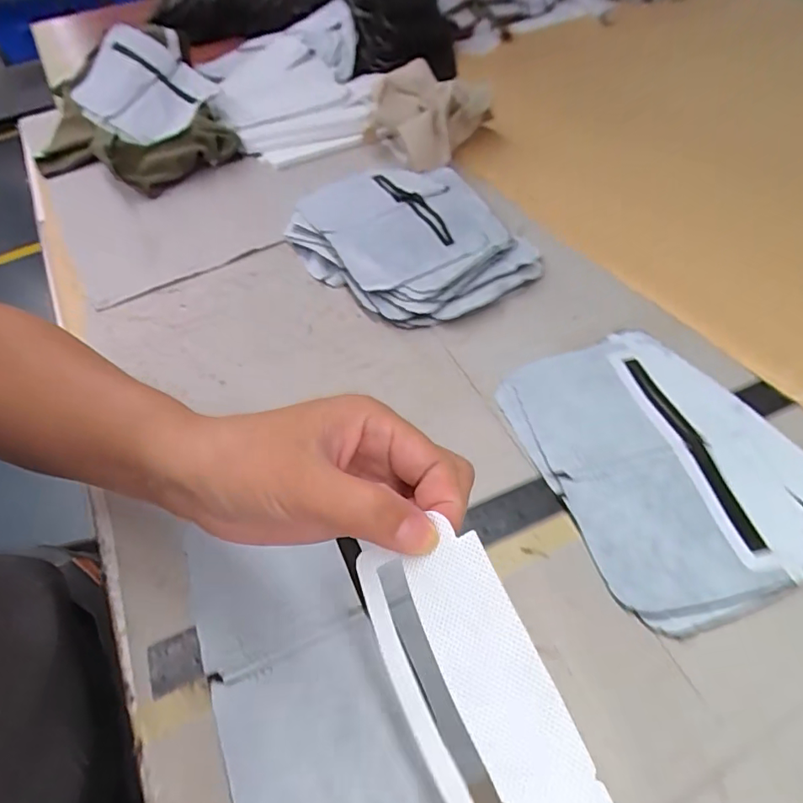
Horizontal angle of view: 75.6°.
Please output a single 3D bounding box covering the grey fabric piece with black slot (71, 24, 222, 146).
[{"bbox_3d":[-0.369,-0.440,0.731,0.153,0.106,0.198,-34,55,-21],"label":"grey fabric piece with black slot"}]

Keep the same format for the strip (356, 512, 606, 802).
[{"bbox_3d":[0.037,0.122,0.157,0.051,0.010,0.171,-33,64,17],"label":"strip"}]

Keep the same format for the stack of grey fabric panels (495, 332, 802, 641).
[{"bbox_3d":[0.176,0.032,0.345,0.162,0.010,0.199,-17,51,-9],"label":"stack of grey fabric panels"}]

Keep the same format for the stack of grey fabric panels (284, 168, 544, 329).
[{"bbox_3d":[0.002,-0.163,0.510,0.185,0.038,0.235,-26,53,-16],"label":"stack of grey fabric panels"}]

